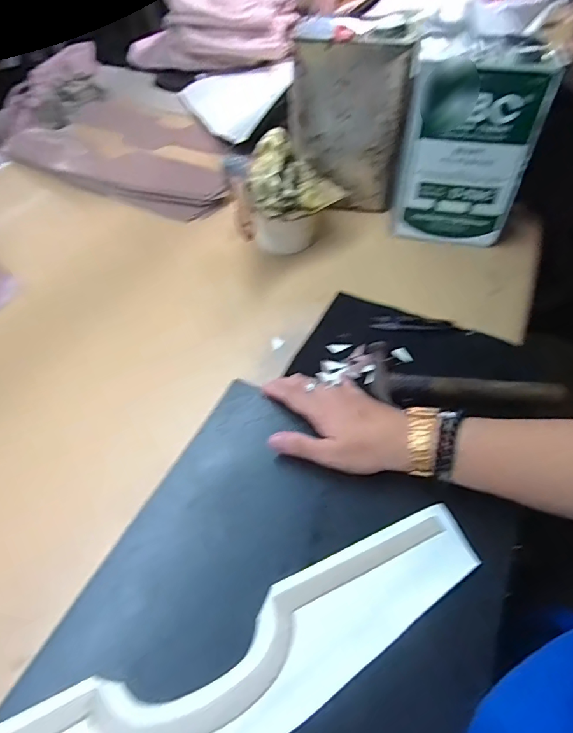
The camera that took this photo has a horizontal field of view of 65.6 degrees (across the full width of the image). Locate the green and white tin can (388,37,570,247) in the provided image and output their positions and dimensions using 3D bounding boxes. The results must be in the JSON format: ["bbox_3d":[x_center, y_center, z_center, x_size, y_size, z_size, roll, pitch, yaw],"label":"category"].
[{"bbox_3d":[0.231,-0.284,0.591,0.158,0.225,0.075,6,52,7],"label":"green and white tin can"}]

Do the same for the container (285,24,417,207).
[{"bbox_3d":[0.089,-0.357,0.652,0.155,0.218,0.096,6,52,6],"label":"container"}]

